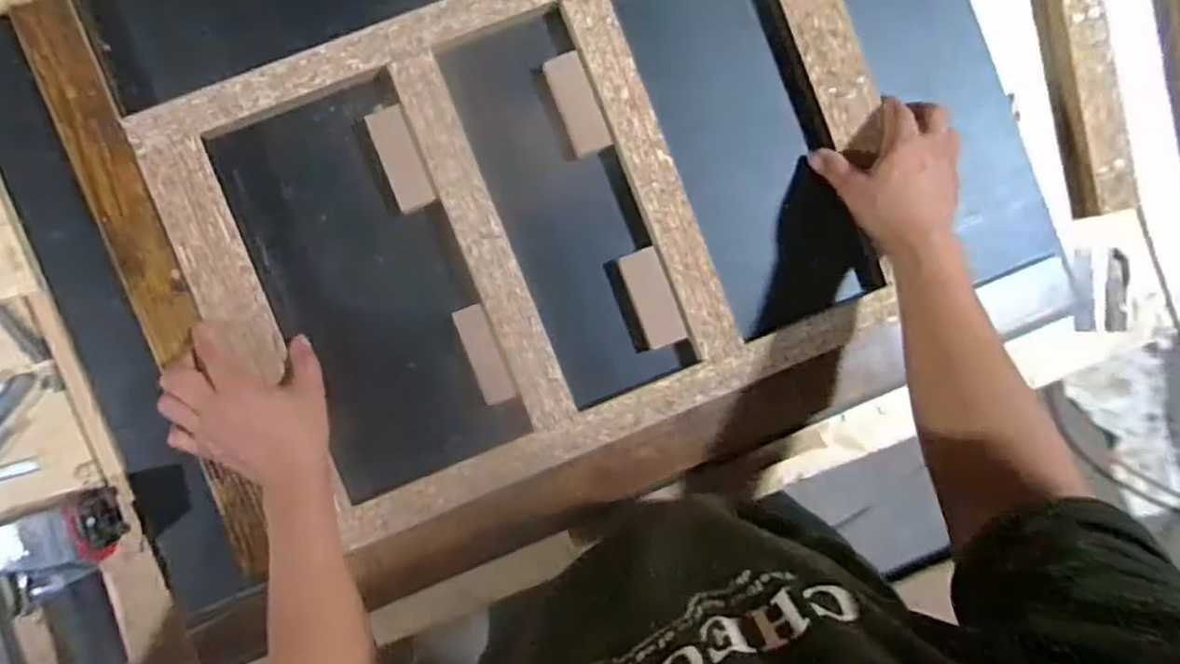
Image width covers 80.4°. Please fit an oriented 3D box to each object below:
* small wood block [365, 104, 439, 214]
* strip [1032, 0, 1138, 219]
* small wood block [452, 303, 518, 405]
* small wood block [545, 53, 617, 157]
[{"bbox_3d":[-0.148,-0.136,0.554,0.031,0.014,0.080,-21,92,-5],"label":"small wood block"},{"bbox_3d":[0.424,-0.254,0.606,0.050,0.025,0.304,-14,92,-5],"label":"strip"},{"bbox_3d":[-0.084,0.018,0.559,0.026,0.017,0.079,-22,92,-5],"label":"small wood block"},{"bbox_3d":[-0.010,-0.184,0.562,0.030,0.015,0.079,-22,93,-5],"label":"small wood block"}]

